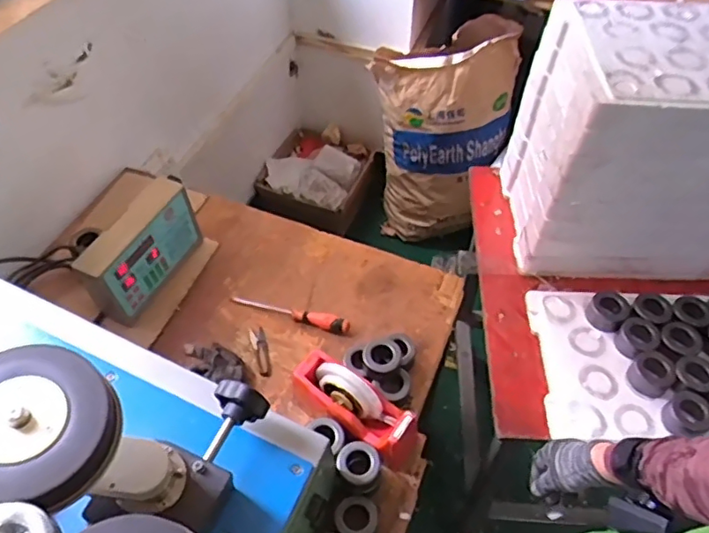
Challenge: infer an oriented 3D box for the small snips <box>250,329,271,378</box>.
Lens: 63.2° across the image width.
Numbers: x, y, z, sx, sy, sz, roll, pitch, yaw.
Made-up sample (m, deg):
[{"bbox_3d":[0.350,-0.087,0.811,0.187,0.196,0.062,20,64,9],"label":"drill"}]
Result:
[{"bbox_3d":[-0.161,0.150,0.998,0.025,0.010,0.097,-12,54,-10],"label":"small snips"}]

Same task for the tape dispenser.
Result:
[{"bbox_3d":[0.002,0.218,0.875,0.215,0.134,0.081,36,59,9],"label":"tape dispenser"}]

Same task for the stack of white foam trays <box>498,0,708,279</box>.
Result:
[{"bbox_3d":[0.504,-0.198,0.964,0.393,0.369,0.261,1,52,0],"label":"stack of white foam trays"}]

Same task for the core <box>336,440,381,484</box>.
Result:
[{"bbox_3d":[0.008,0.276,0.818,0.061,0.021,0.059,0,52,-1],"label":"core"}]

